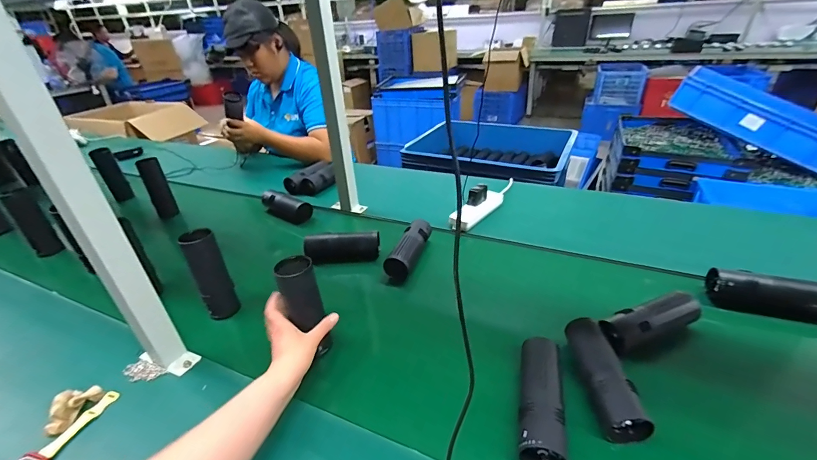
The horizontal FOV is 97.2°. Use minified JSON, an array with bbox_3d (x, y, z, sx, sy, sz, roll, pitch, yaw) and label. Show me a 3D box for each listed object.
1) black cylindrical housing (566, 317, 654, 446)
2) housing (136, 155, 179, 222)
[{"bbox_3d":[0.265,0.193,0.499,0.055,0.050,0.177,-3,30,3],"label":"black cylindrical housing"},{"bbox_3d":[-0.693,-0.107,1.006,0.054,0.201,0.038,-26,36,-32],"label":"housing"}]

